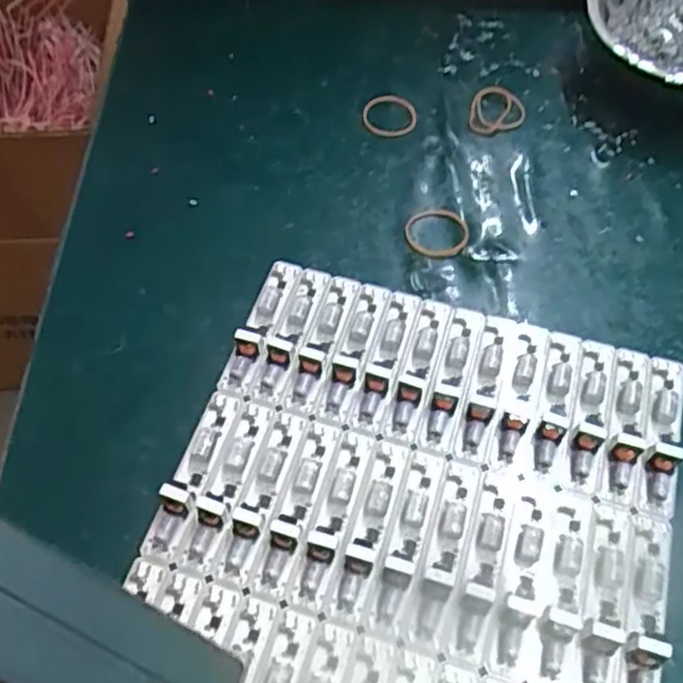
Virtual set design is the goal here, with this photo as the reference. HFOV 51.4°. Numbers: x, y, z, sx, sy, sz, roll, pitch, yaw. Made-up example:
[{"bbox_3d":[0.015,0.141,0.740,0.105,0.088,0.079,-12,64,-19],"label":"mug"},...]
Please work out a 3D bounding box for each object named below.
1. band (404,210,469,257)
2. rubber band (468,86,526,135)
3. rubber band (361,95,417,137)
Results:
[{"bbox_3d":[0.048,-0.055,0.354,0.031,0.004,0.029,-3,58,-1],"label":"band"},{"bbox_3d":[0.088,-0.131,0.400,0.030,0.004,0.040,19,60,12],"label":"rubber band"},{"bbox_3d":[0.027,-0.127,0.400,0.031,0.006,0.028,2,58,2],"label":"rubber band"}]

